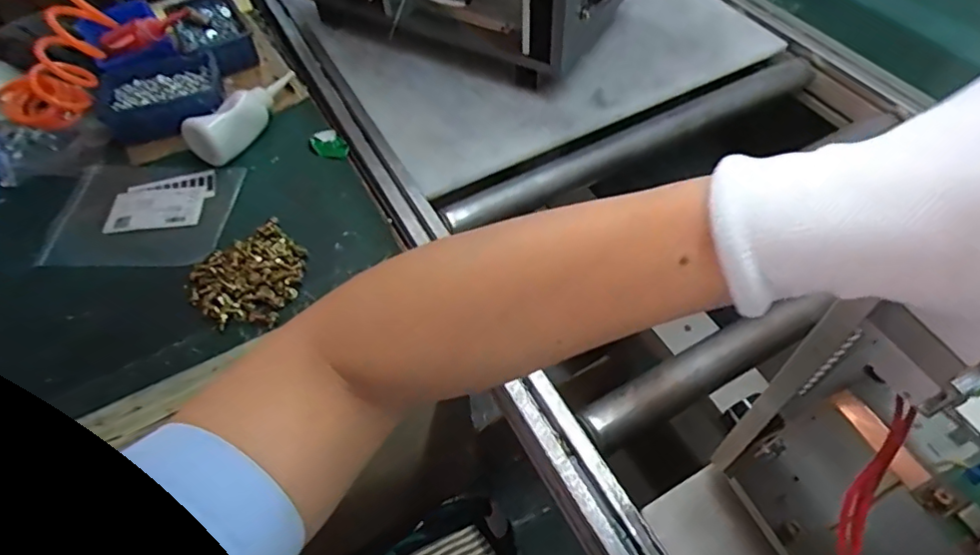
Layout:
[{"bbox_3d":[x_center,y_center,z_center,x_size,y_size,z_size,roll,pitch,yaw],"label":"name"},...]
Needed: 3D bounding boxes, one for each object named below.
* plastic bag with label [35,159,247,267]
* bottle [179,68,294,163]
[{"bbox_3d":[-0.403,-0.076,0.656,0.218,0.011,0.155,-1,53,6],"label":"plastic bag with label"},{"bbox_3d":[-0.303,-0.213,0.708,0.045,0.049,0.170,31,62,22],"label":"bottle"}]

